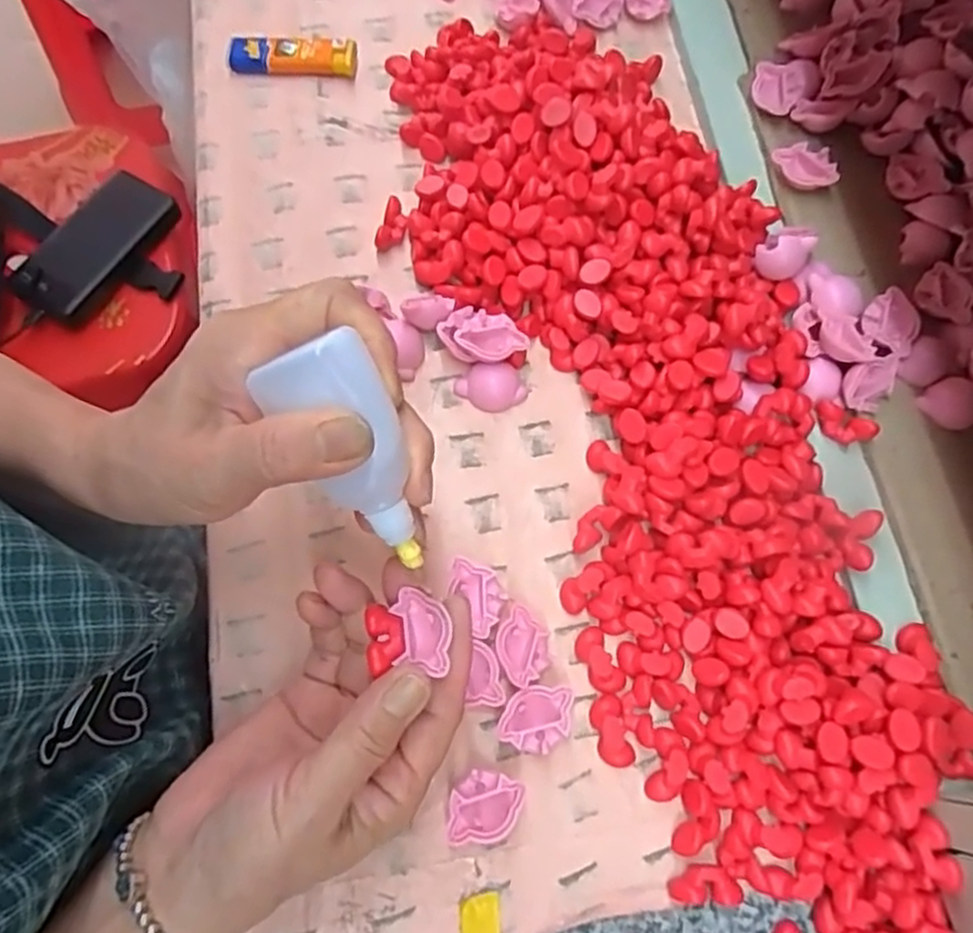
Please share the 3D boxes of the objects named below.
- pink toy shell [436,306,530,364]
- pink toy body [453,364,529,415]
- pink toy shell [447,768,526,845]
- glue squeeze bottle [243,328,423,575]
[{"bbox_3d":[-0.002,-0.070,0.384,0.045,0.017,0.028,25,75,5],"label":"pink toy shell"},{"bbox_3d":[0.003,-0.041,0.387,0.038,0.014,0.022,-7,75,-4],"label":"pink toy body"},{"bbox_3d":[0.000,0.149,0.320,0.031,0.015,0.028,2,74,-1],"label":"pink toy shell"},{"bbox_3d":[-0.047,0.000,0.259,0.039,0.020,0.089,-24,114,-8],"label":"glue squeeze bottle"}]

